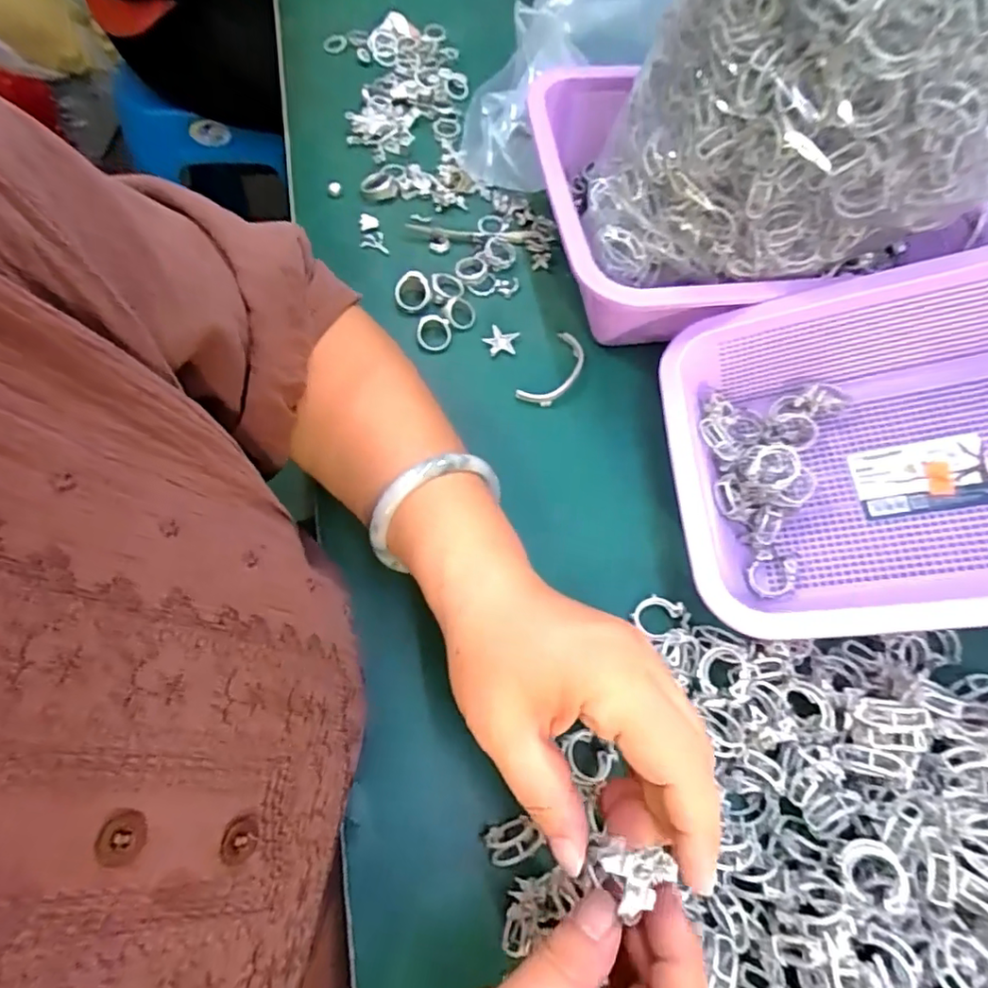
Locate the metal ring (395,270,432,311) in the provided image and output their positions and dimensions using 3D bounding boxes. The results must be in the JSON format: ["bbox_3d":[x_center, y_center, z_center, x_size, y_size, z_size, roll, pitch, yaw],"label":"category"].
[{"bbox_3d":[-0.058,-0.145,0.421,0.025,0.007,0.026,-2,109,-5],"label":"metal ring"}]

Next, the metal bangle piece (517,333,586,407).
[{"bbox_3d":[0.043,-0.085,0.406,0.028,0.006,0.064,30,67,10],"label":"metal bangle piece"}]

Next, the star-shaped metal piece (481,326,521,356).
[{"bbox_3d":[0.004,-0.107,0.414,0.023,0.004,0.021,21,67,8],"label":"star-shaped metal piece"}]

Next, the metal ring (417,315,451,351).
[{"bbox_3d":[-0.042,-0.113,0.411,0.025,0.004,0.025,0,91,-9],"label":"metal ring"}]

